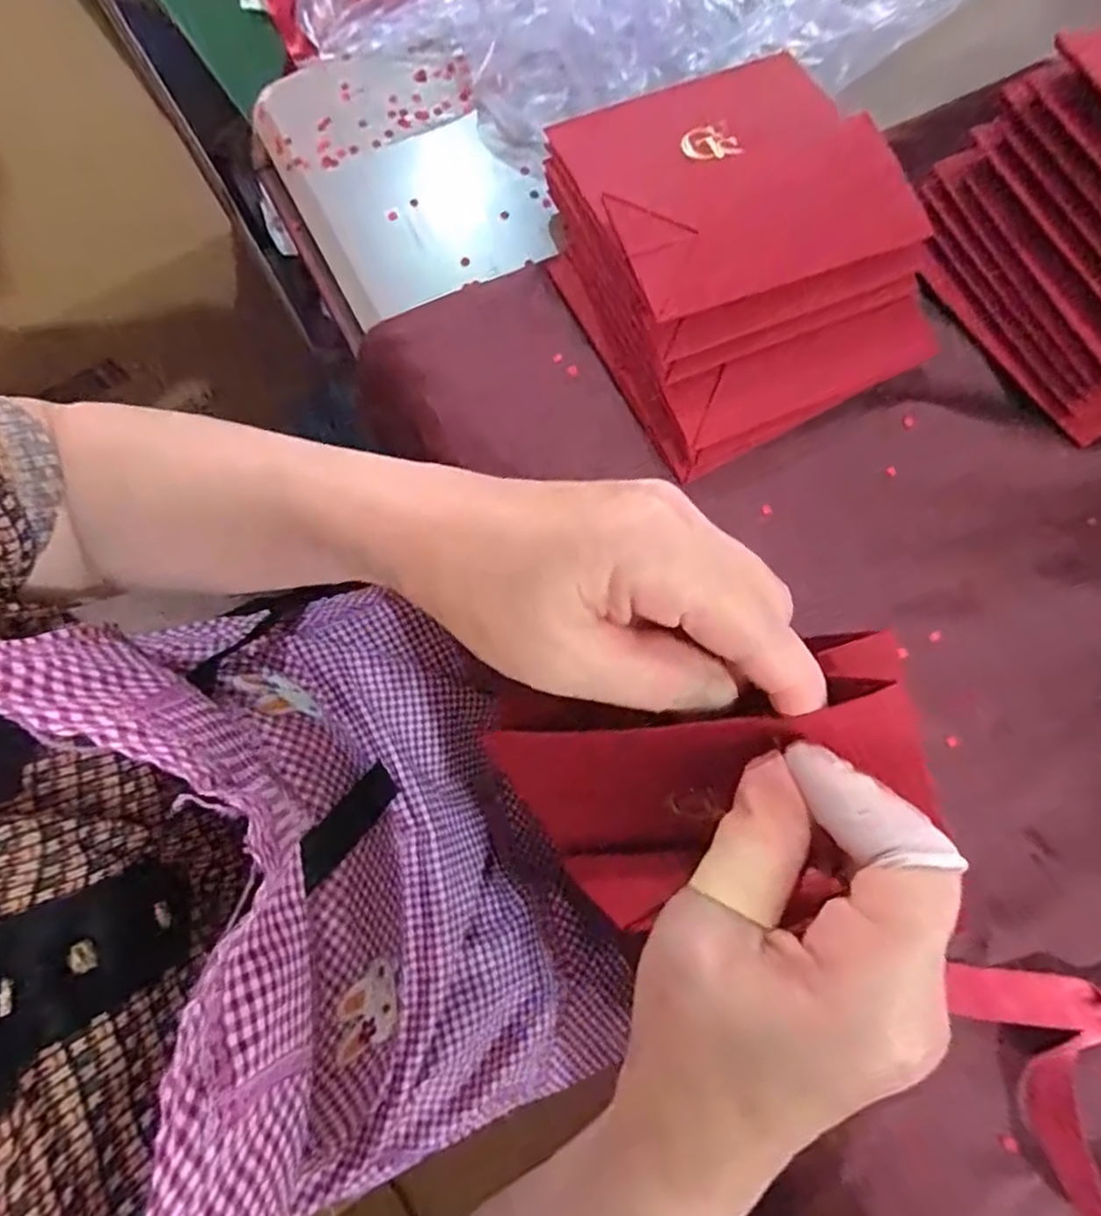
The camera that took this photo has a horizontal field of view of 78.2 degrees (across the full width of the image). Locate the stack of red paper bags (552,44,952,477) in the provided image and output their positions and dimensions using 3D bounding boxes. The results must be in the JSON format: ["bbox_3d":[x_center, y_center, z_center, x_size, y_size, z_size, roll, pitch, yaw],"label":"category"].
[{"bbox_3d":[0.085,-0.179,0.331,0.156,0.050,0.185,-26,79,-6],"label":"stack of red paper bags"}]

